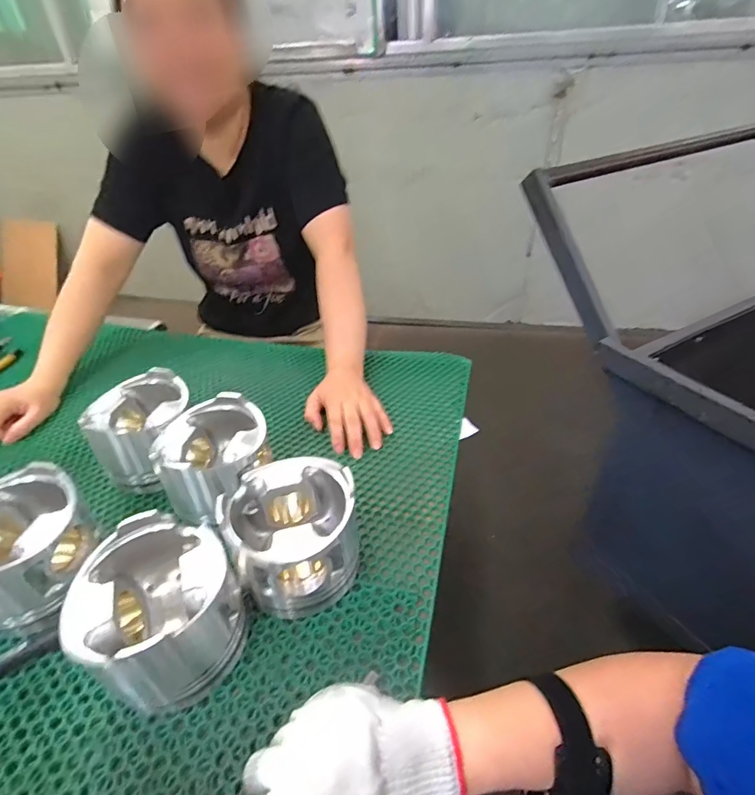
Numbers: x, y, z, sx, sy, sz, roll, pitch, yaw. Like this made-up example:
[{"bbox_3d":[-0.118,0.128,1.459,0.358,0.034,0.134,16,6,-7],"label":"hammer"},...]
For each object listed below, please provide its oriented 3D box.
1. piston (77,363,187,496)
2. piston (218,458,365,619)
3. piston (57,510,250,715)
[{"bbox_3d":[-0.283,0.040,0.544,0.118,0.101,0.112,-25,43,-24],"label":"piston"},{"bbox_3d":[-0.073,0.125,0.407,0.109,0.104,0.109,-3,38,2],"label":"piston"},{"bbox_3d":[-0.169,0.169,0.355,0.106,0.098,0.106,-3,38,2],"label":"piston"}]

